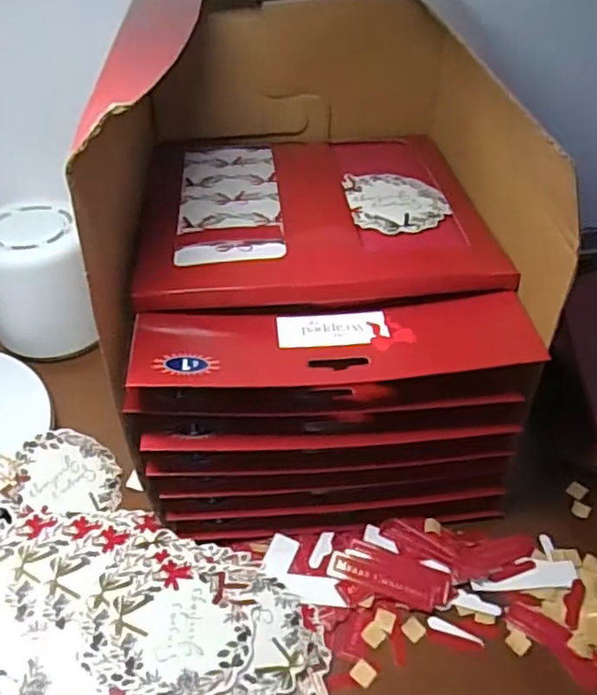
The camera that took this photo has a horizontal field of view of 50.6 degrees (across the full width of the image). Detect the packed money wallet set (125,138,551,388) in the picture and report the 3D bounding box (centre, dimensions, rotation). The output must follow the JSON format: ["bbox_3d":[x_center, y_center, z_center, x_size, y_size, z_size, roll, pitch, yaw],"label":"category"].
[{"bbox_3d":[0.008,-0.083,0.371,0.189,0.012,0.177,-3,42,-5],"label":"packed money wallet set"}]

